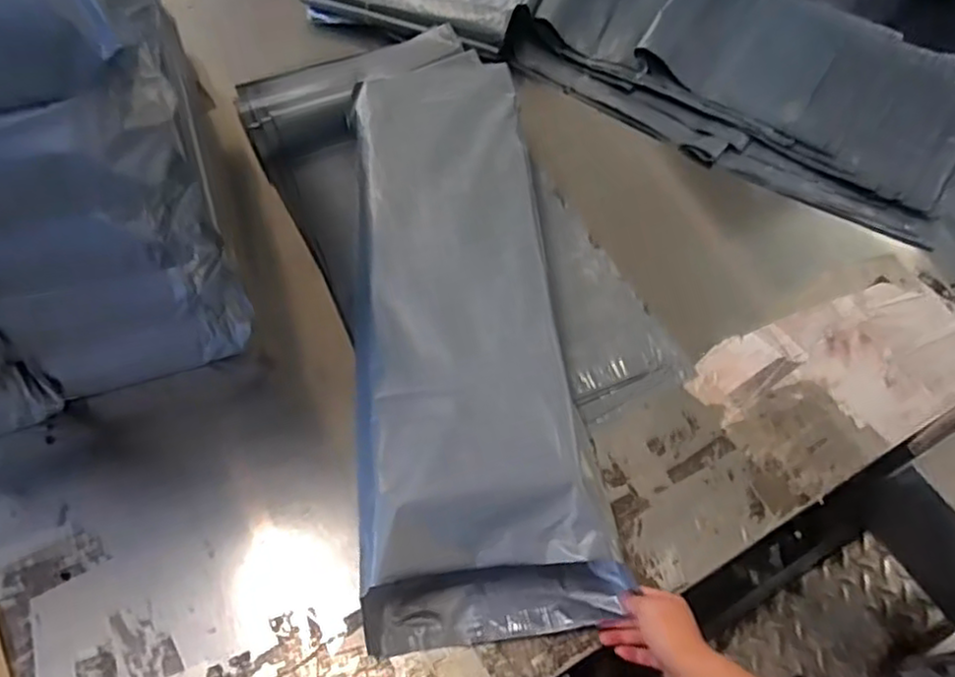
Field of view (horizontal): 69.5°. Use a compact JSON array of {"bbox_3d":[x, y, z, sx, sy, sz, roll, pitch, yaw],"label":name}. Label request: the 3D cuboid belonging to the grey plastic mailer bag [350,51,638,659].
[{"bbox_3d":[-0.028,-0.030,0.810,0.247,0.098,0.704,-7,65,-5],"label":"grey plastic mailer bag"}]

